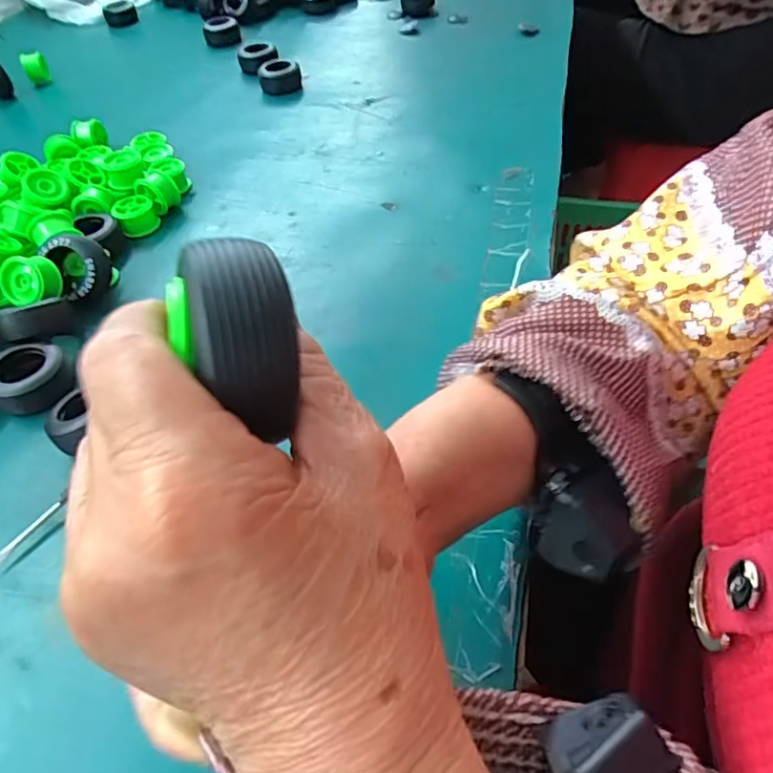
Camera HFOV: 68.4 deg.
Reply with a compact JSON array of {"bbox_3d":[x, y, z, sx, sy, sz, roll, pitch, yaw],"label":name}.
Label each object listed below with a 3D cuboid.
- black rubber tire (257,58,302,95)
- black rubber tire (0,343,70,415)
[{"bbox_3d":[-0.128,-0.374,0.680,0.048,0.022,0.051,-12,49,-5],"label":"black rubber tire"},{"bbox_3d":[-0.228,-0.005,0.364,0.037,0.029,0.046,30,58,29],"label":"black rubber tire"}]

